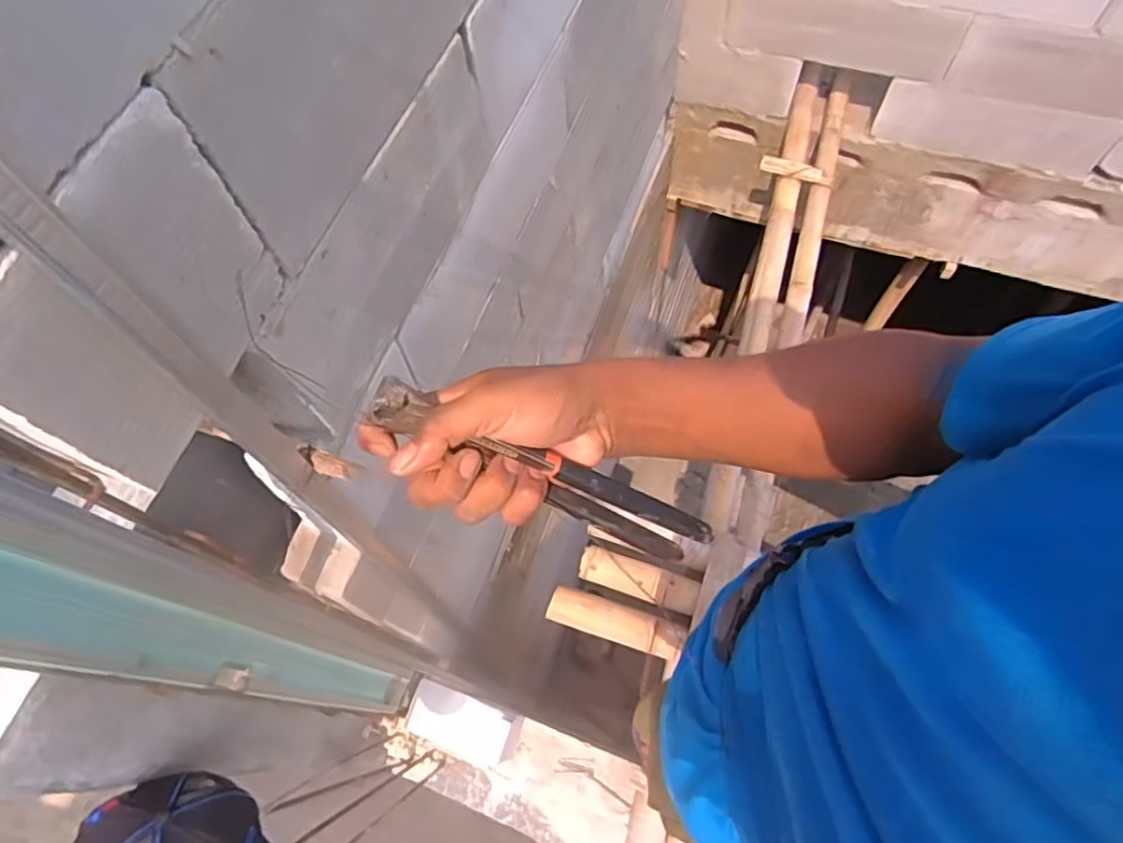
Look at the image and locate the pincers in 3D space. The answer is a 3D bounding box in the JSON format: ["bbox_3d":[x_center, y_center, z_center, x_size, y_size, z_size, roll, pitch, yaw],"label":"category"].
[{"bbox_3d":[-0.008,0.030,0.408,0.221,0.041,0.028,26,65,-16],"label":"pincers"}]

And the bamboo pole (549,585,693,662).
[{"bbox_3d":[0.123,0.442,1.466,0.305,0.081,0.080,16,66,10],"label":"bamboo pole"}]

